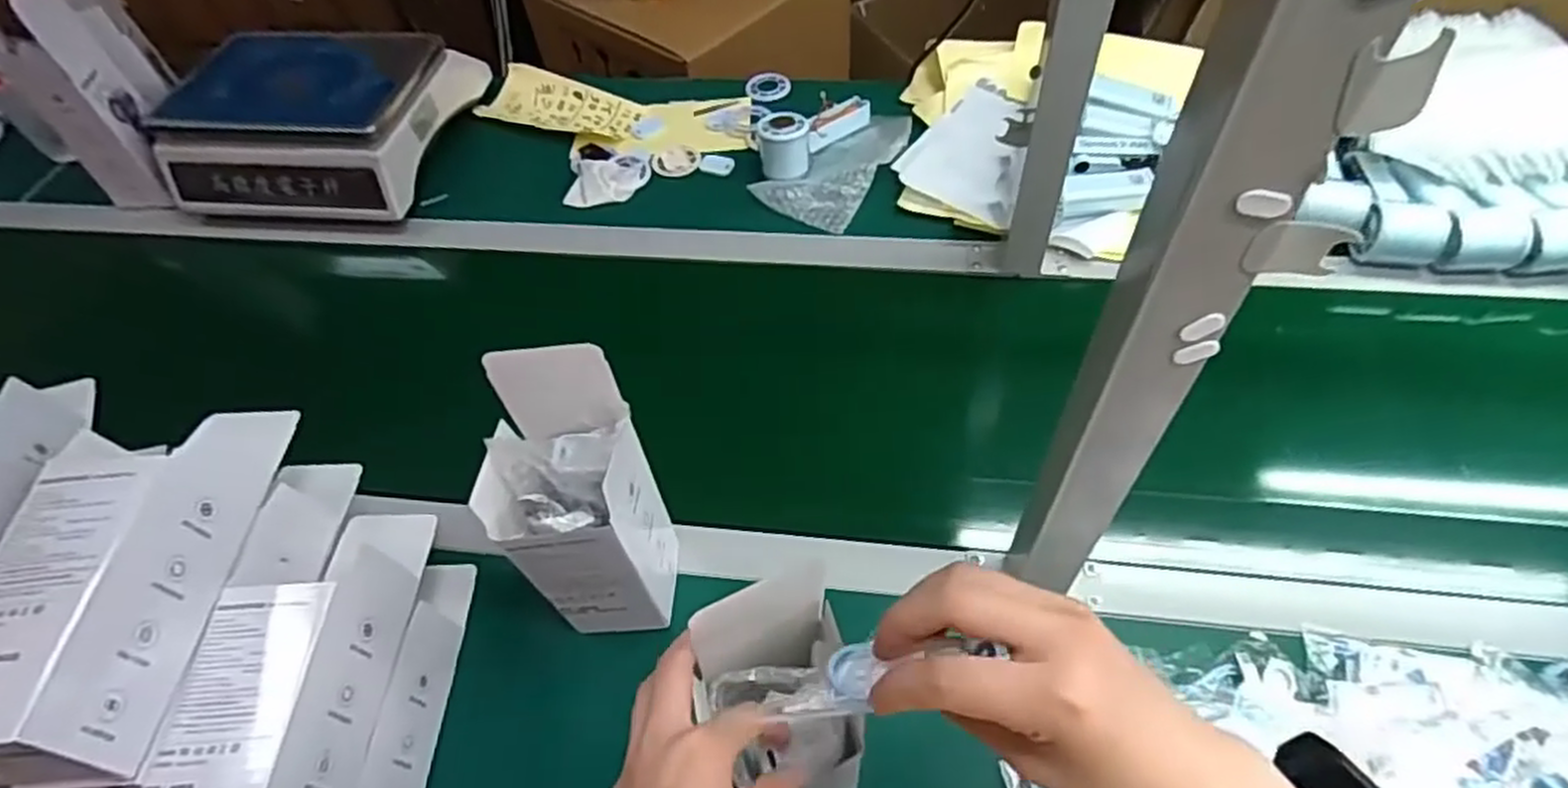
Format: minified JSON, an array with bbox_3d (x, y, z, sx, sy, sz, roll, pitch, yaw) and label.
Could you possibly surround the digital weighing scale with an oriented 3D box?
[{"bbox_3d":[-0.548,-0.335,0.919,0.282,0.117,0.264,4,55,7],"label":"digital weighing scale"}]

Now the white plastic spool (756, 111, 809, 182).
[{"bbox_3d":[0.000,-0.274,0.862,0.057,0.062,0.059,-5,54,1],"label":"white plastic spool"}]

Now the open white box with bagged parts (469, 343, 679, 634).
[{"bbox_3d":[-0.132,0.075,0.511,0.088,0.217,0.095,0,55,4],"label":"open white box with bagged parts"}]

